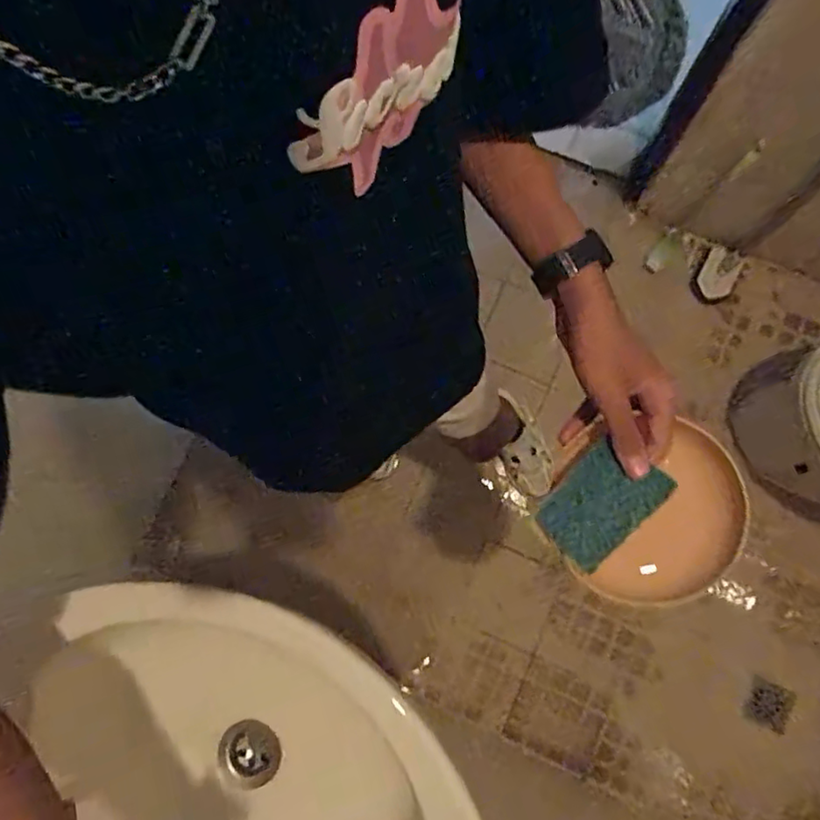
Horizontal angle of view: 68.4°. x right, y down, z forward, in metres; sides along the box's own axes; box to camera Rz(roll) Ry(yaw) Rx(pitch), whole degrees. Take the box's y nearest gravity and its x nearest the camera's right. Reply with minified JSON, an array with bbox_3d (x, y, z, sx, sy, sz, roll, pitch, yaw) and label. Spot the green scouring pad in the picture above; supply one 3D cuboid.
[{"bbox_3d":[0.136,0.068,0.437,0.057,0.006,0.088,43,108,18],"label":"green scouring pad"}]

